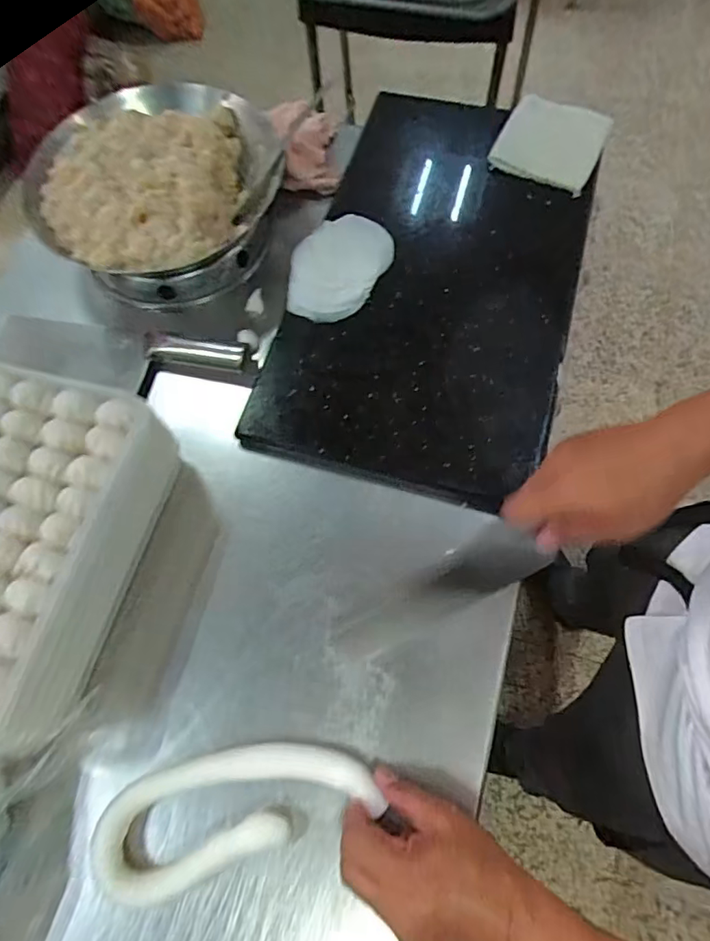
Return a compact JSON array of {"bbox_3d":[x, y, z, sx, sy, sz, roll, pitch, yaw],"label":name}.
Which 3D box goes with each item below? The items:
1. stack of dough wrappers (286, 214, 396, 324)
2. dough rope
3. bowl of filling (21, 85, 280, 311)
[{"bbox_3d":[-0.020,-0.244,0.631,0.105,0.009,0.155,27,72,13],"label":"stack of dough wrappers"},{"bbox_3d":[-0.095,0.267,0.430,0.217,0.034,0.081,-17,68,-7],"label":"dough rope"},{"bbox_3d":[-0.238,-0.333,0.654,0.272,0.106,0.265,-1,68,2],"label":"bowl of filling"}]

